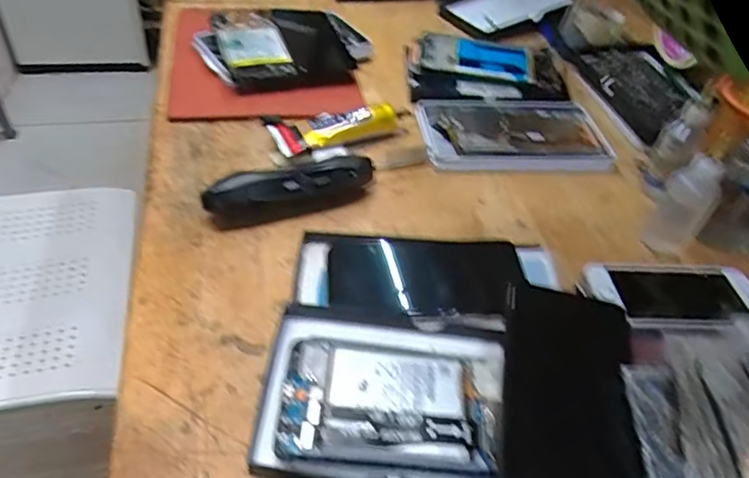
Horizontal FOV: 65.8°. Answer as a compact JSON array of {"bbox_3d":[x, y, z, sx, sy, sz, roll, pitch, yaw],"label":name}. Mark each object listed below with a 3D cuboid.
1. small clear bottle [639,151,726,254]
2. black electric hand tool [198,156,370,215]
[{"bbox_3d":[0.247,-0.025,0.464,0.035,0.084,0.029,34,50,26],"label":"small clear bottle"},{"bbox_3d":[-0.064,-0.043,0.469,0.141,0.034,0.023,-16,48,-22],"label":"black electric hand tool"}]

